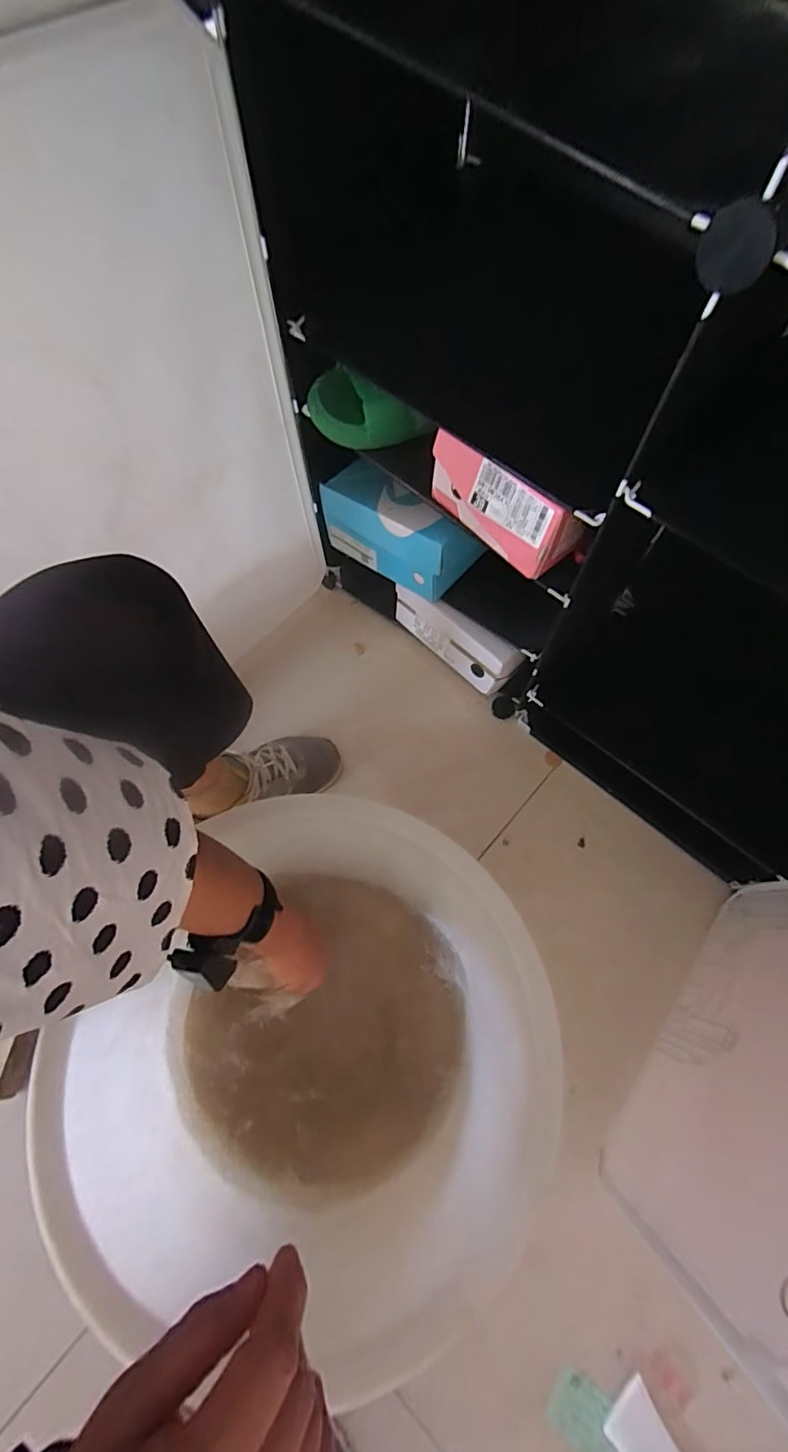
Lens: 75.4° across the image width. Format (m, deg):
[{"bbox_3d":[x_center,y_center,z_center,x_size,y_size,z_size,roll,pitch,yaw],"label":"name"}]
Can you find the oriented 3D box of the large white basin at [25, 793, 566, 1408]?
[{"bbox_3d":[-0.076,0.334,0.569,0.475,0.140,0.461,0,70,0],"label":"large white basin"}]

